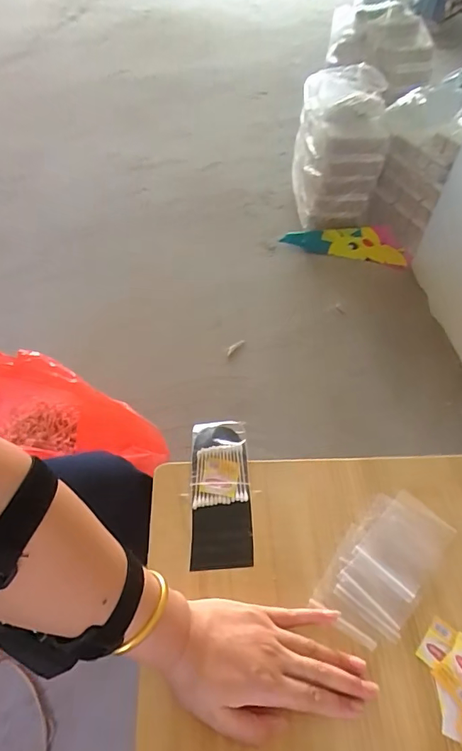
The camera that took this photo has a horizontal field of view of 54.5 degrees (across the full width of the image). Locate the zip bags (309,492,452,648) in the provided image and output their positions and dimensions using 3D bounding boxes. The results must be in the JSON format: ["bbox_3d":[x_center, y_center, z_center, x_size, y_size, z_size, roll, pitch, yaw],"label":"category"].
[{"bbox_3d":[0.157,0.190,0.459,0.083,0.008,0.165,36,57,23],"label":"zip bags"}]

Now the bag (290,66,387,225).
[{"bbox_3d":[0.410,-0.887,1.738,0.306,0.427,0.505,7,50,2],"label":"bag"}]

